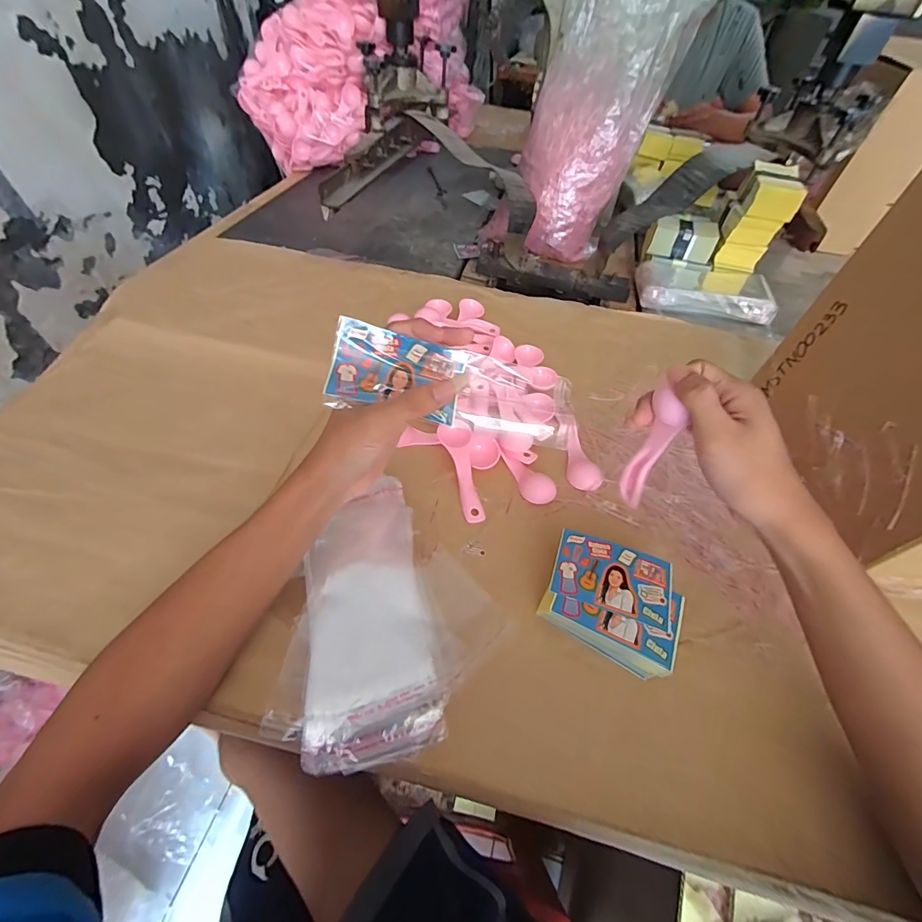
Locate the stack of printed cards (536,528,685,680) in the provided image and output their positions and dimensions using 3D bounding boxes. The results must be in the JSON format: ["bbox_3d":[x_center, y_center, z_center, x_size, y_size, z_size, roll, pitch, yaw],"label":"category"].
[{"bbox_3d":[0.120,0.112,0.328,0.098,0.028,0.086,19,55,12],"label":"stack of printed cards"}]

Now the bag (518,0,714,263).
[{"bbox_3d":[0.207,-0.534,0.597,0.185,0.432,0.101,18,21,11],"label":"bag"}]

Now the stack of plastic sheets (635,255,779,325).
[{"bbox_3d":[0.377,-0.262,0.635,0.200,0.034,0.116,13,52,6],"label":"stack of plastic sheets"}]

